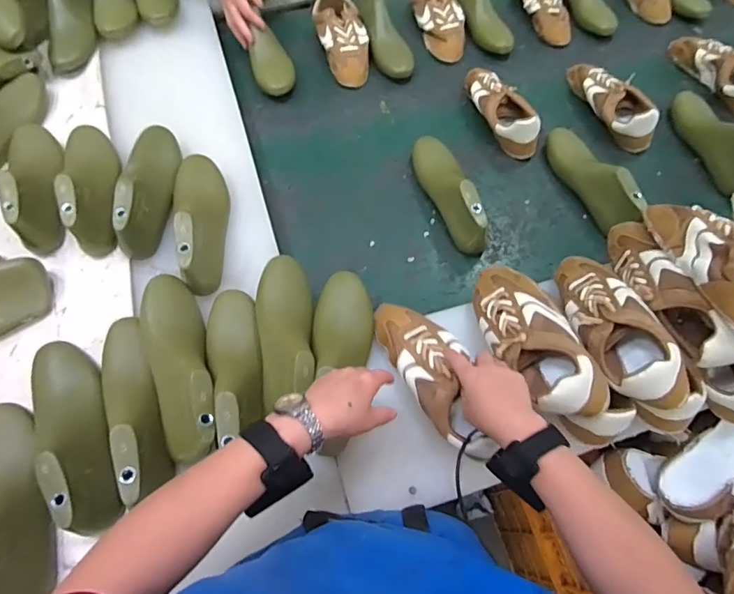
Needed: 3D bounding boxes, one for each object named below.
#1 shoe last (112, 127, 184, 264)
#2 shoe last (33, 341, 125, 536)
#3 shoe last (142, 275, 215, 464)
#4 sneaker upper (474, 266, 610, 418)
[{"bbox_3d":[-0.347,-0.186,0.716,0.076,0.074,0.250,-7,65,-4],"label":"shoe last"},{"bbox_3d":[-0.355,0.151,0.545,0.082,0.056,0.263,-30,52,-14],"label":"shoe last"},{"bbox_3d":[-0.237,0.079,0.568,0.074,0.071,0.251,-21,67,-10],"label":"shoe last"},{"bbox_3d":[0.208,0.047,0.581,0.097,0.070,0.229,-16,46,-8],"label":"sneaker upper"}]

